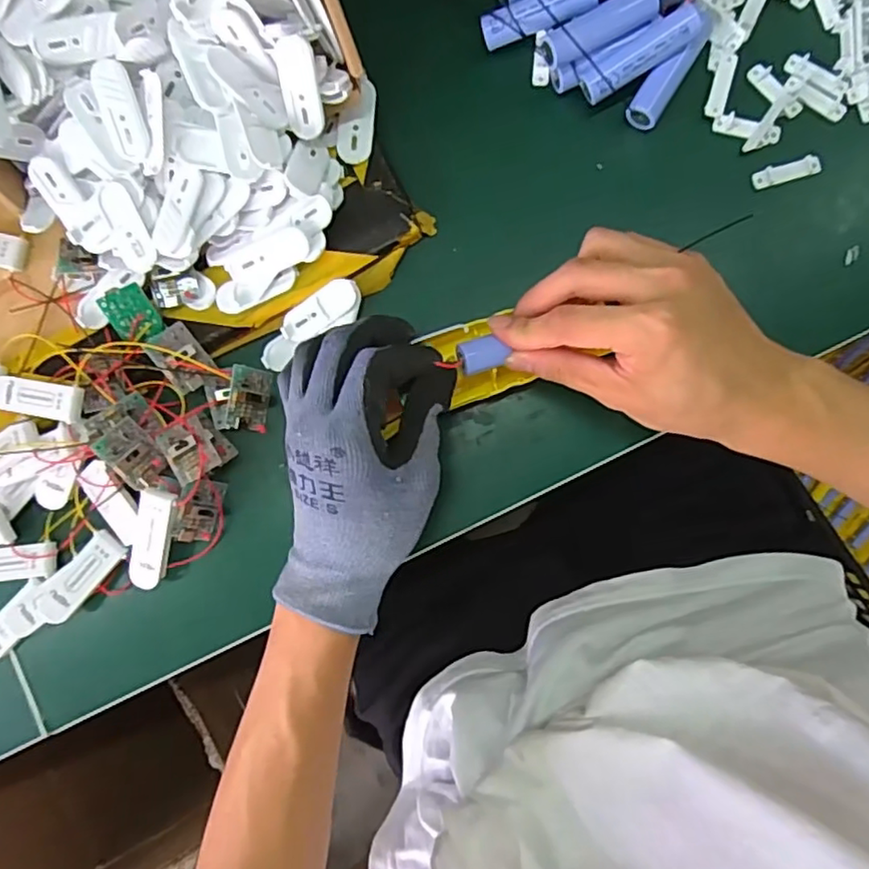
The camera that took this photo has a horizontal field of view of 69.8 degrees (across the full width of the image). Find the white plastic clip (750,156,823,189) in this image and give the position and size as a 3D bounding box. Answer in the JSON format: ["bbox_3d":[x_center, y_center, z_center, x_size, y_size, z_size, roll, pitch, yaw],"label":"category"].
[{"bbox_3d":[0.201,-0.149,0.354,0.037,0.004,0.010,-16,90,2],"label":"white plastic clip"}]

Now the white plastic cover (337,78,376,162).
[{"bbox_3d":[-0.044,-0.178,0.352,0.020,0.005,0.045,6,91,2],"label":"white plastic cover"}]

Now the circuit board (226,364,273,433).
[{"bbox_3d":[-0.108,-0.021,0.361,0.025,0.009,0.038,11,84,-43],"label":"circuit board"}]

